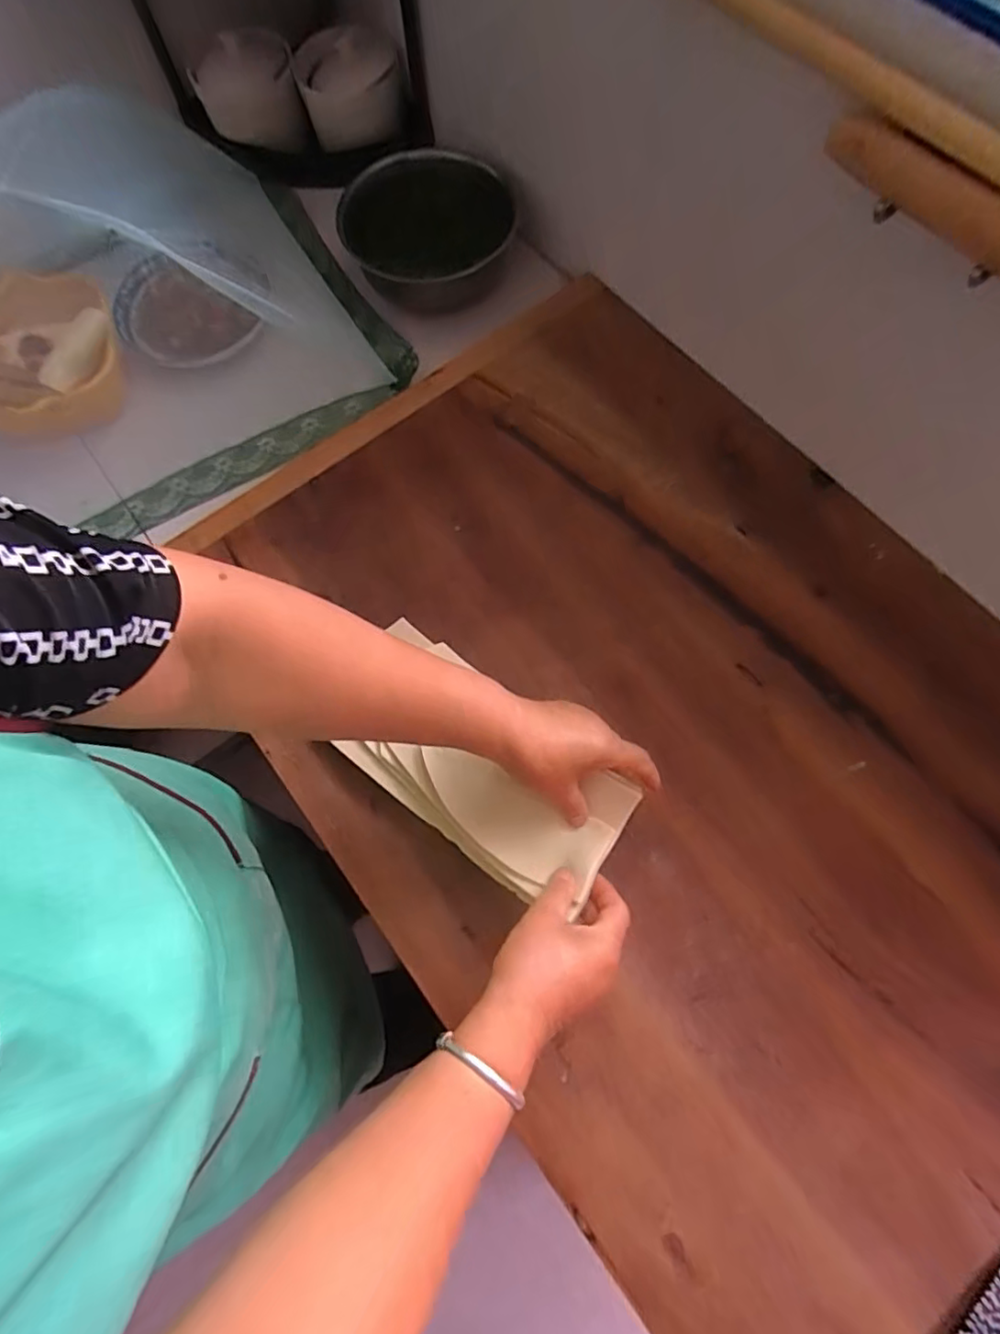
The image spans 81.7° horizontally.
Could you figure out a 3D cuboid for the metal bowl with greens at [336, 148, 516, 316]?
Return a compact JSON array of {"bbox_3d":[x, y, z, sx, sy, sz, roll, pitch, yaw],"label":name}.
[{"bbox_3d":[-0.086,-0.507,0.709,0.204,0.110,0.195,0,76,-2],"label":"metal bowl with greens"}]

